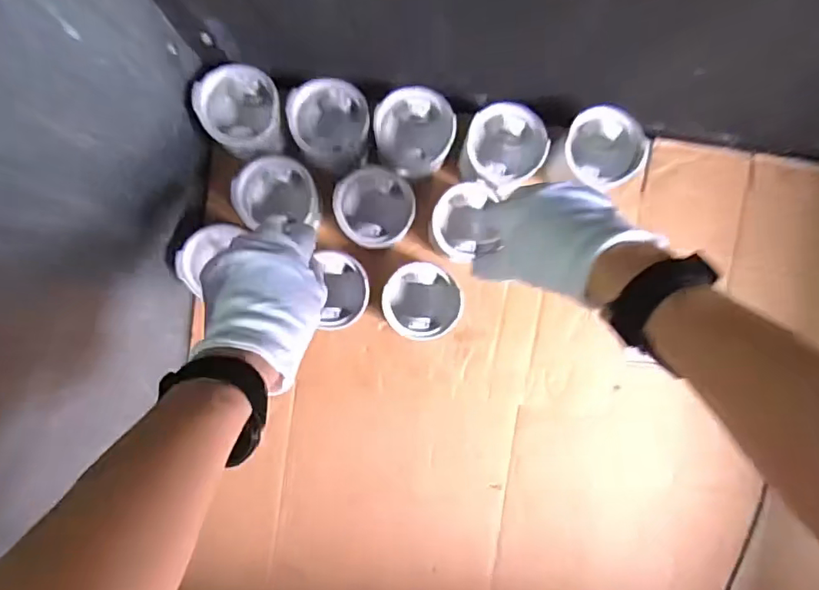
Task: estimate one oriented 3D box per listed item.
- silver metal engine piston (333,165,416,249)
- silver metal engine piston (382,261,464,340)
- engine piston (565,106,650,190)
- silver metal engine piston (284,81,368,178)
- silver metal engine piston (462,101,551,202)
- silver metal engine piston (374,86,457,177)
[{"bbox_3d":[-0.040,-0.095,0.622,0.084,0.084,0.079,3,92,-2],"label":"silver metal engine piston"},{"bbox_3d":[0.014,0.004,0.634,0.084,0.091,0.084,0,92,-2],"label":"silver metal engine piston"},{"bbox_3d":[0.215,-0.165,0.625,0.091,0.085,0.084,0,92,-2],"label":"engine piston"},{"bbox_3d":[-0.087,-0.187,0.612,0.086,0.062,0.094,-11,92,-2],"label":"silver metal engine piston"},{"bbox_3d":[0.105,-0.164,0.614,0.087,0.070,0.086,0,92,-2],"label":"silver metal engine piston"},{"bbox_3d":[0.005,-0.179,0.614,0.086,0.077,0.086,0,92,-2],"label":"silver metal engine piston"}]

